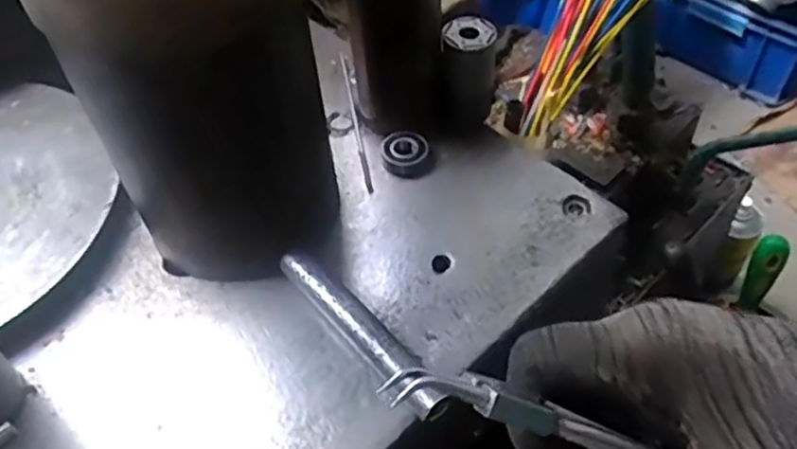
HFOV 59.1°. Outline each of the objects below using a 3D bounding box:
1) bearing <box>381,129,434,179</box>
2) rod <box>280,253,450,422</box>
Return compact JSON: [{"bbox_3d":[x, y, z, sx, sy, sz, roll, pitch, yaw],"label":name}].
[{"bbox_3d":[0.007,-0.053,0.512,0.037,0.013,0.040,-2,50,3],"label":"bearing"},{"bbox_3d":[-0.022,0.062,0.413,0.021,0.020,0.137,-34,56,-22],"label":"rod"}]

